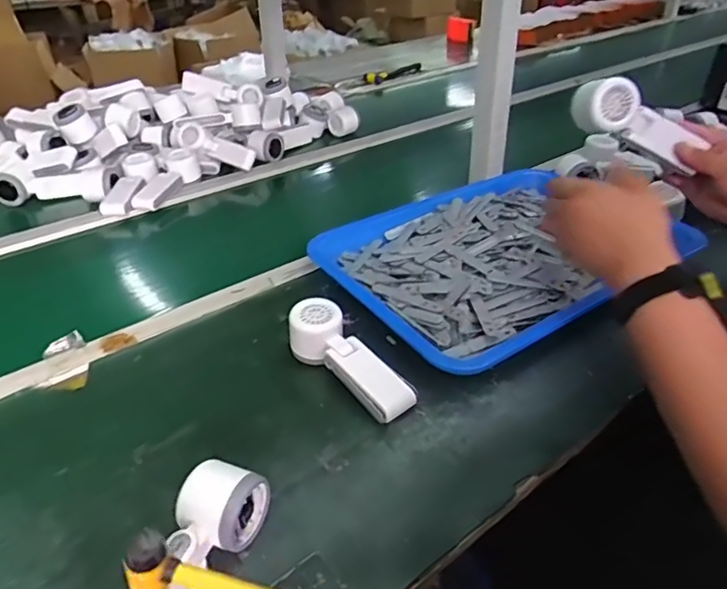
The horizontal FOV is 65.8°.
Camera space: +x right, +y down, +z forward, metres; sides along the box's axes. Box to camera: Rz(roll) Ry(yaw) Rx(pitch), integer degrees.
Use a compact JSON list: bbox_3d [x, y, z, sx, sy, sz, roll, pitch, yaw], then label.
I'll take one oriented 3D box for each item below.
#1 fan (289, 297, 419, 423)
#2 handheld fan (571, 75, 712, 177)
[{"bbox_3d":[-0.015,0.067,0.591,0.050,0.060,0.158,-30,44,-35],"label":"fan"},{"bbox_3d":[0.314,-0.194,0.647,0.158,0.062,0.052,21,30,-21],"label":"handheld fan"}]

